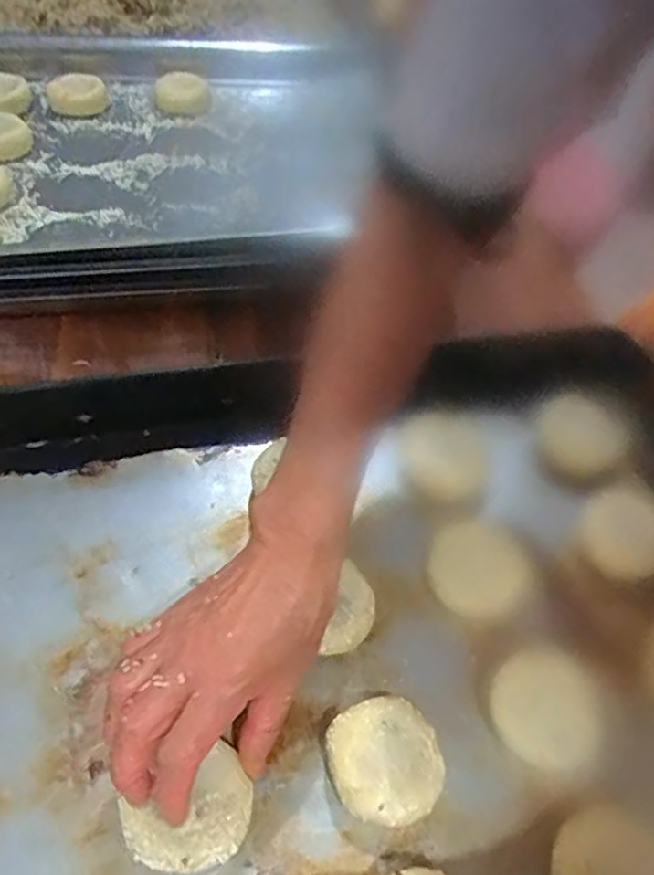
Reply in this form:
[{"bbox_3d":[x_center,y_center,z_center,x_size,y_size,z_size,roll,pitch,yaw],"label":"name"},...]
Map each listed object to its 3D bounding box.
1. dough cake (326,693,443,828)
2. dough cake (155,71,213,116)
[{"bbox_3d":[0.029,0.166,0.350,0.054,0.022,0.057,2,51,-3],"label":"dough cake"},{"bbox_3d":[-0.162,-0.387,0.767,0.060,0.015,0.071,-1,52,-5],"label":"dough cake"}]

